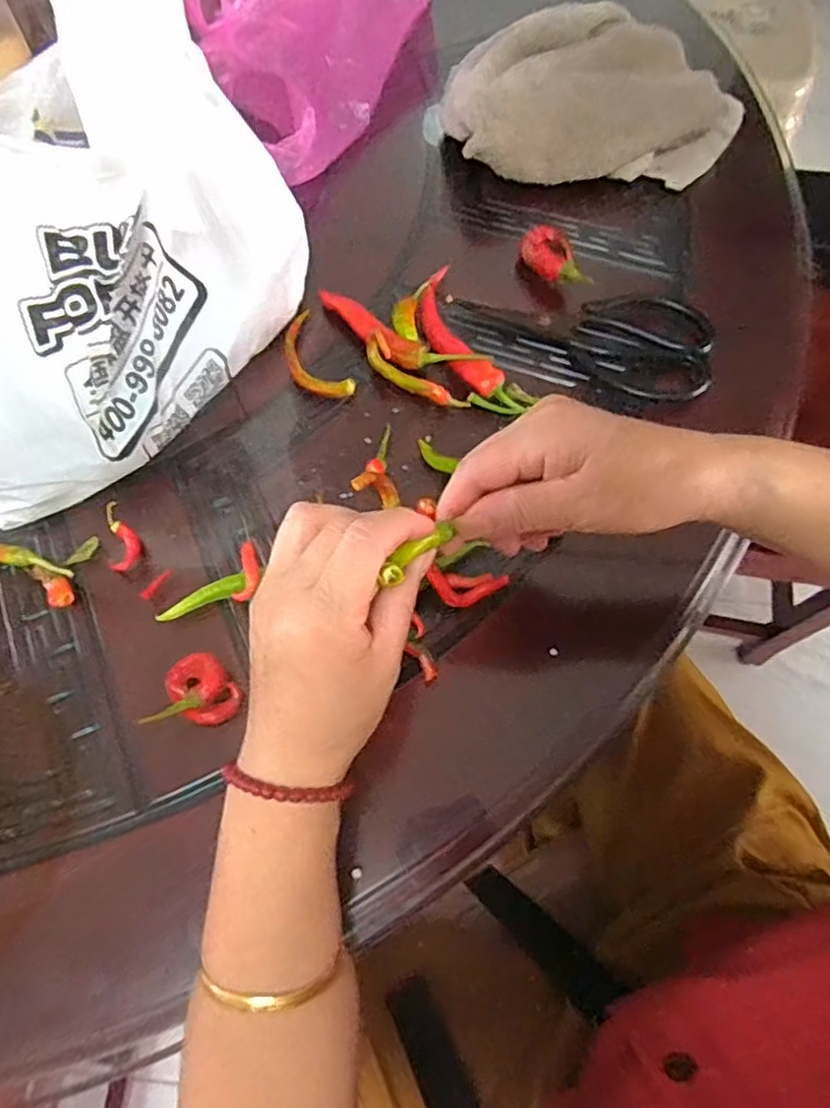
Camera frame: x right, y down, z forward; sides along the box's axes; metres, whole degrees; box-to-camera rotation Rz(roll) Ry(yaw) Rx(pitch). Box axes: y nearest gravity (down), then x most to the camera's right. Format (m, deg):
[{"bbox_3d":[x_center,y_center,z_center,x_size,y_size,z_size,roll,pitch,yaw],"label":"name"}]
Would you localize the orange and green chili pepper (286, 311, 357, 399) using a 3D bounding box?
[{"bbox_3d":[-0.072,-0.134,0.441,0.032,0.010,0.080,-27,69,-12],"label":"orange and green chili pepper"}]

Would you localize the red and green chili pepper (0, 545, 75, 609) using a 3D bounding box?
[{"bbox_3d":[-0.240,0.013,0.380,0.078,0.024,0.038,-1,66,-1],"label":"red and green chili pepper"}]

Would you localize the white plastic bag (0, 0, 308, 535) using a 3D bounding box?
[{"bbox_3d":[-0.180,-0.172,0.328,0.124,0.263,0.274,30,69,12],"label":"white plastic bag"}]

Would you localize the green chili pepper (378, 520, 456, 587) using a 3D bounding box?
[{"bbox_3d":[0.002,-0.001,0.263,0.007,0.008,0.051,37,36,14],"label":"green chili pepper"}]

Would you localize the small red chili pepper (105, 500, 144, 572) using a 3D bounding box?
[{"bbox_3d":[-0.177,-0.011,0.387,0.018,0.009,0.040,-17,96,-8],"label":"small red chili pepper"}]

